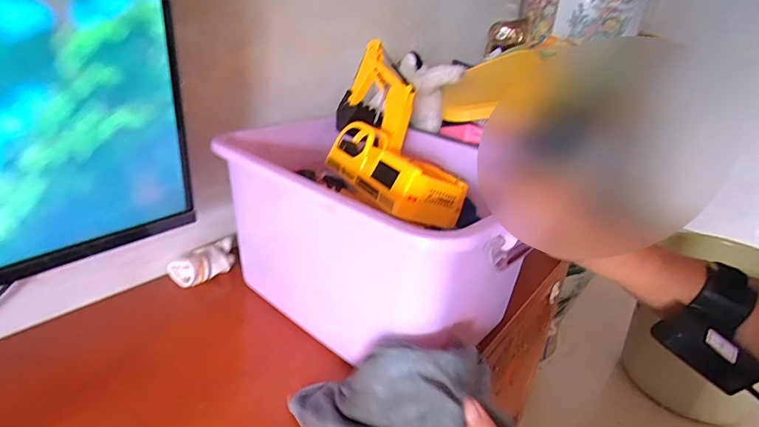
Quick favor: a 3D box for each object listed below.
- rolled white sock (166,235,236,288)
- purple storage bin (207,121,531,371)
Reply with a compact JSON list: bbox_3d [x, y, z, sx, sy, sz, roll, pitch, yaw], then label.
[{"bbox_3d":[-0.222,0.062,0.551,0.082,0.034,0.040,-15,31,-38],"label":"rolled white sock"},{"bbox_3d":[-0.012,0.019,0.492,0.326,0.176,0.252,19,27,27],"label":"purple storage bin"}]

